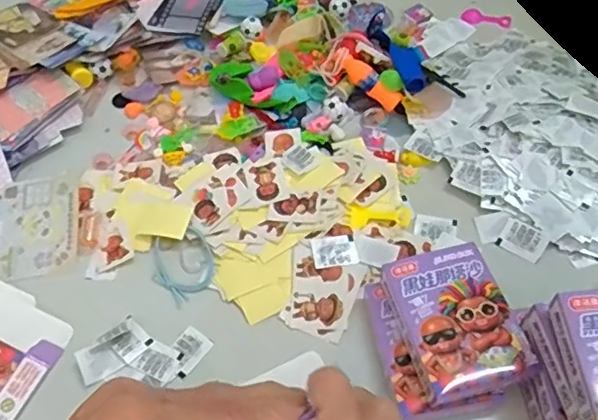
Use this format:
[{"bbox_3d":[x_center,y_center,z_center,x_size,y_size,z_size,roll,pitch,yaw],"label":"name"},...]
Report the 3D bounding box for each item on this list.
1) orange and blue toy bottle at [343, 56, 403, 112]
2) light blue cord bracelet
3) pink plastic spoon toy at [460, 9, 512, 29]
[{"bbox_3d":[0.063,-0.112,0.507,0.059,0.016,0.018,44,67,8],"label":"orange and blue toy bottle"},{"bbox_3d":[-0.088,0.038,0.436,0.048,0.011,0.057,-37,60,-20],"label":"light blue cord bracelet"},{"bbox_3d":[0.189,-0.193,0.579,0.049,0.010,0.014,6,56,9],"label":"pink plastic spoon toy"}]

